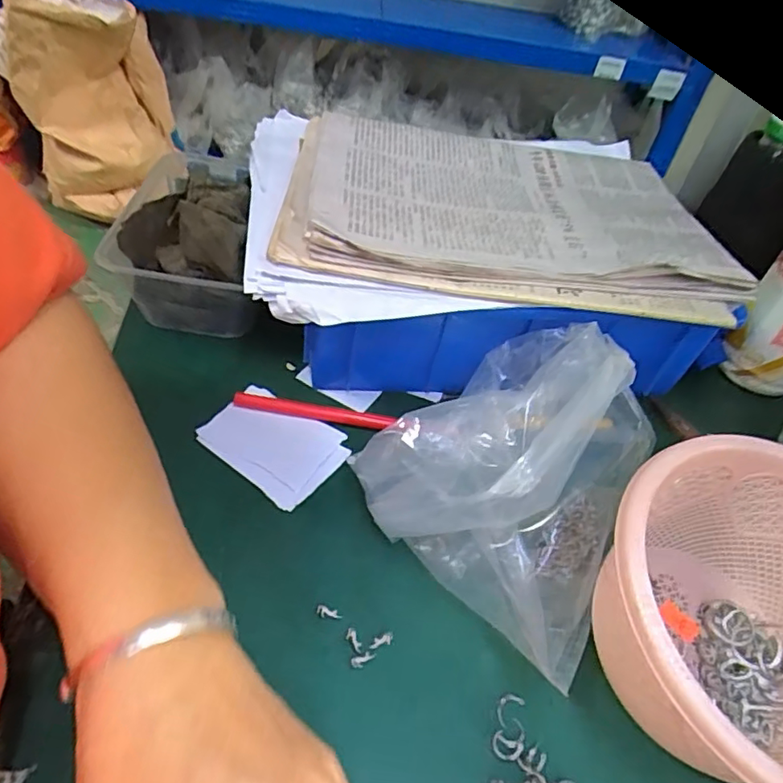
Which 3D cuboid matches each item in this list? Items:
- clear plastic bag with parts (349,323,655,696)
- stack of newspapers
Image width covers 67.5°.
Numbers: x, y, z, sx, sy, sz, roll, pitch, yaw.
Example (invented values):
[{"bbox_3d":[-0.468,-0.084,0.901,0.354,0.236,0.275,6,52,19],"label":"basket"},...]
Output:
[{"bbox_3d":[0.081,0.036,0.320,0.138,0.088,0.156,35,51,23],"label":"clear plastic bag with parts"},{"bbox_3d":[0.077,-0.134,0.400,0.283,0.021,0.207,7,45,-6],"label":"stack of newspapers"}]

